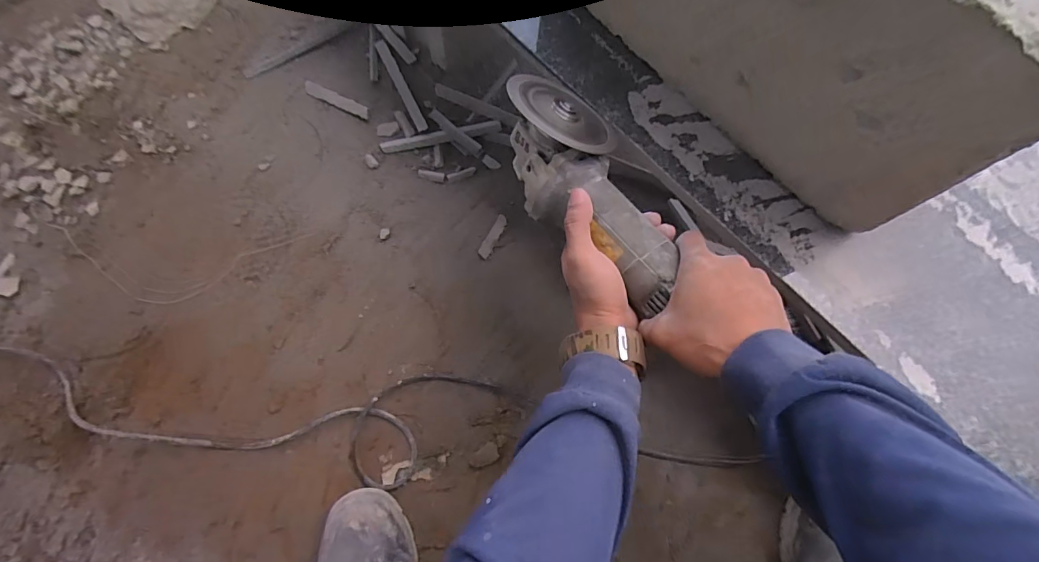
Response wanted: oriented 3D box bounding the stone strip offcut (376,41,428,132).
[{"bbox_3d":[-0.188,-0.310,0.742,0.017,0.007,0.184,-25,74,-8],"label":"stone strip offcut"}]

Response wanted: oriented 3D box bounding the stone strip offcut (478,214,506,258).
[{"bbox_3d":[-0.037,-0.065,0.676,0.016,0.007,0.071,26,74,7],"label":"stone strip offcut"}]

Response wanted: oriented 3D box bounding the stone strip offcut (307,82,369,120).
[{"bbox_3d":[-0.289,-0.285,0.739,0.123,0.006,0.022,28,74,8],"label":"stone strip offcut"}]

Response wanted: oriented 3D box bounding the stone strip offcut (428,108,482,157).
[{"bbox_3d":[-0.100,-0.229,0.717,0.101,0.012,0.021,40,76,11],"label":"stone strip offcut"}]

